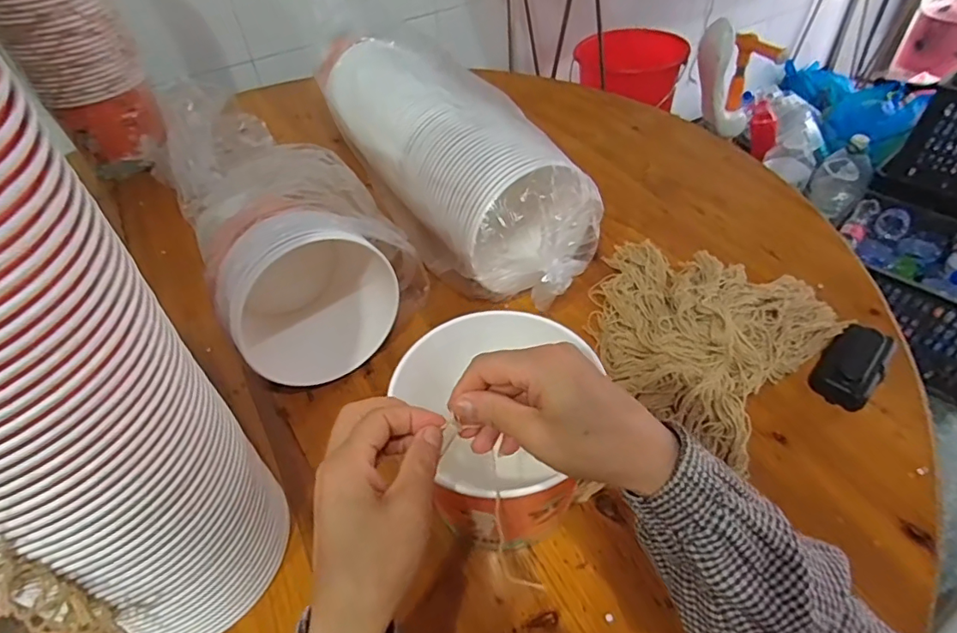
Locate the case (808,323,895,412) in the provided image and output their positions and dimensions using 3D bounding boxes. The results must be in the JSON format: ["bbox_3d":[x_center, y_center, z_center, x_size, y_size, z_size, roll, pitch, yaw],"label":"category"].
[{"bbox_3d":[0.383,0.047,0.543,0.053,0.024,0.100,32,56,30],"label":"case"}]

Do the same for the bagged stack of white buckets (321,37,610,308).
[{"bbox_3d":[-0.048,-0.217,0.721,0.161,0.168,0.560,-25,50,-19],"label":"bagged stack of white buckets"}]

